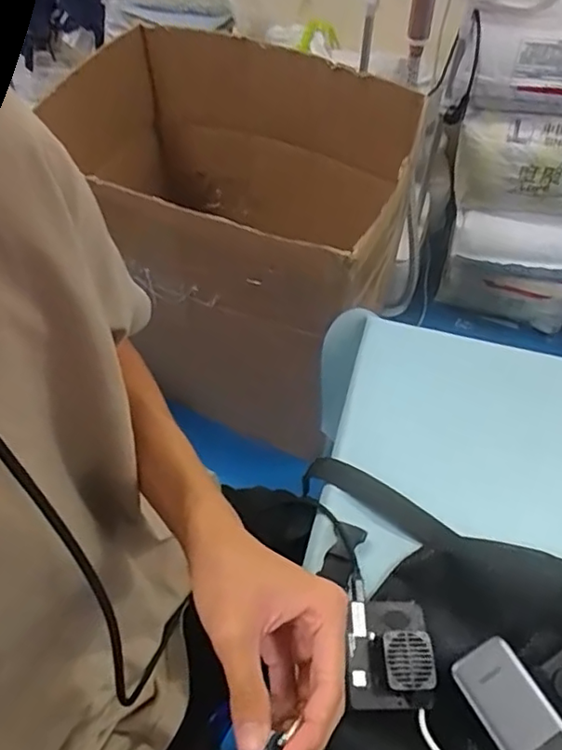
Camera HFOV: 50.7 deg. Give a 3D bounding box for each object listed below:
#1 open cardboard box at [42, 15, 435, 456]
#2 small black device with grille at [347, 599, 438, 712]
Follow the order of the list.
[{"bbox_3d":[-0.089,-0.269,1.179,0.607,0.526,0.449,22,60,13],"label":"open cardboard box"},{"bbox_3d":[0.087,0.219,0.464,0.063,0.019,0.079,3,58,2],"label":"small black device with grille"}]

